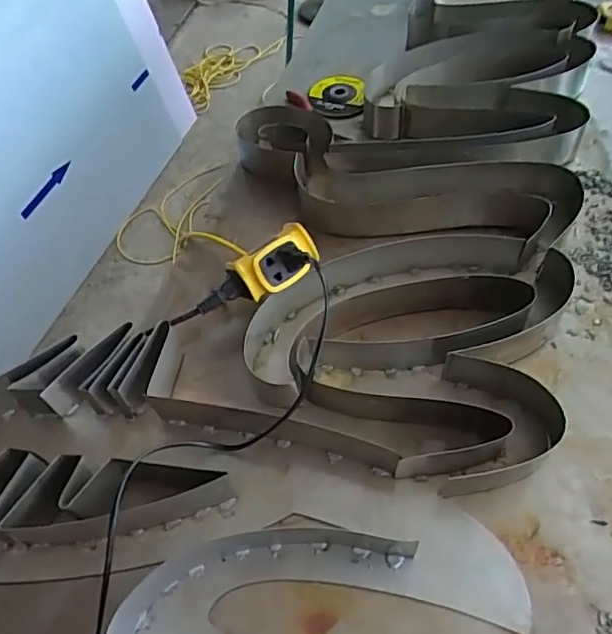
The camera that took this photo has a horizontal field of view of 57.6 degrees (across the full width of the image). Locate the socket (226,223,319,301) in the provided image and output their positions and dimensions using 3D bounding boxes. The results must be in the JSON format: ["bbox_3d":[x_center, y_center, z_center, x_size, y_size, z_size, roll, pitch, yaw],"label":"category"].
[{"bbox_3d":[-0.030,-0.055,0.558,0.082,0.040,0.051,-35,101,-7],"label":"socket"}]

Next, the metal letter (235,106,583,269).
[{"bbox_3d":[0.093,-0.154,0.663,0.416,0.057,0.150,19,57,18],"label":"metal letter"}]

